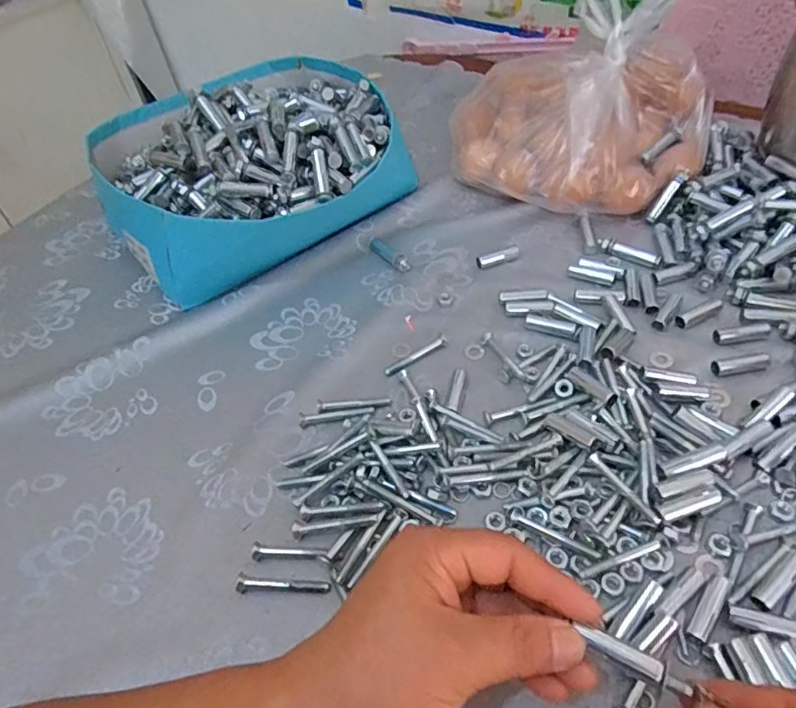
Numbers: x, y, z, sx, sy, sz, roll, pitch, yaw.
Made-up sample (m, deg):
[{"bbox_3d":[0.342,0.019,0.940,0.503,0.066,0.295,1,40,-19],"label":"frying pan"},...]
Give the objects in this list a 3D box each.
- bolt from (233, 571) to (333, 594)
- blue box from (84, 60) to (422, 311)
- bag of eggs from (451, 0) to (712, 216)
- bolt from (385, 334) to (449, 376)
[{"bbox_3d":[-0.069,0.140,0.340,0.057,0.005,0.011,3,50,9],"label":"bolt"},{"bbox_3d":[-0.143,-0.192,0.566,0.279,0.114,0.264,-27,52,-16],"label":"blue box"},{"bbox_3d":[0.175,-0.247,0.544,0.225,0.156,0.186,33,60,29],"label":"bag of eggs"},{"bbox_3d":[0.015,0.001,0.453,0.059,0.006,0.009,-30,53,-18],"label":"bolt"}]

